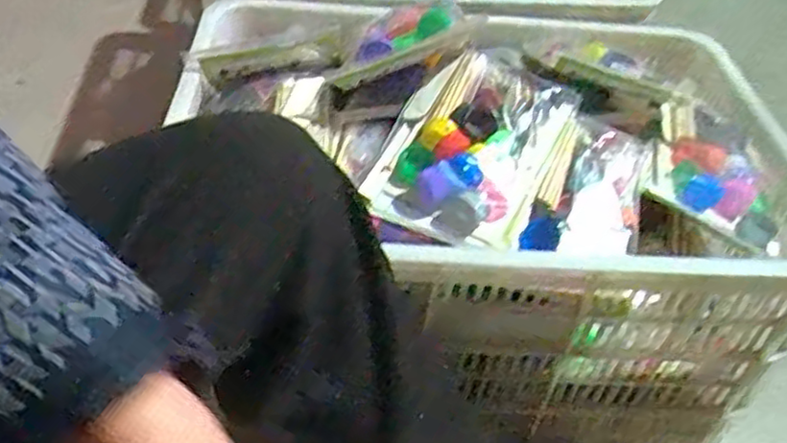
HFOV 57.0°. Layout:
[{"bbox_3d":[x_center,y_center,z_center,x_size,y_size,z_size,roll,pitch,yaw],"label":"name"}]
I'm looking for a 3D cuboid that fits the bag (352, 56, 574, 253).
[{"bbox_3d":[0.068,-0.068,0.645,0.138,0.041,0.197,24,66,13],"label":"bag"}]

